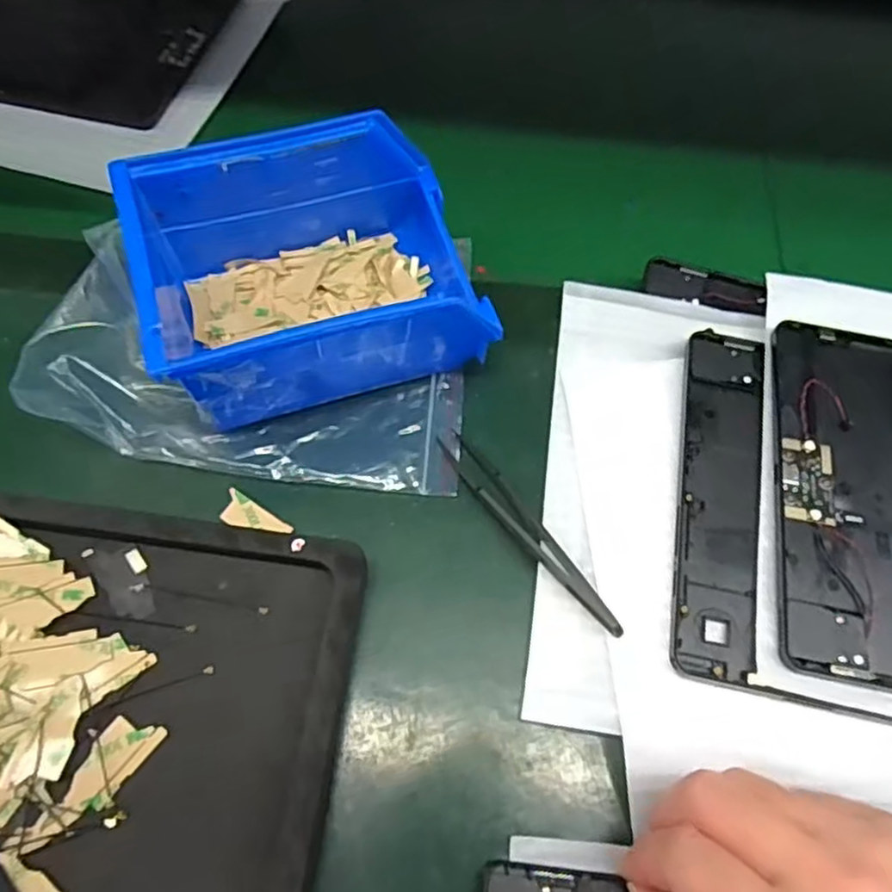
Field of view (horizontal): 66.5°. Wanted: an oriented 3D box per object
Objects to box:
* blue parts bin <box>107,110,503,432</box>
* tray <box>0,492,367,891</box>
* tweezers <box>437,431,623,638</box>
[{"bbox_3d":[-0.061,-0.083,0.311,0.141,0.078,0.123,-19,62,-11],"label":"blue parts bin"},{"bbox_3d":[-0.163,0.095,0.249,0.260,0.024,0.156,7,60,4],"label":"tray"},{"bbox_3d":[0.035,0.034,0.290,0.014,0.009,0.110,-31,67,-18],"label":"tweezers"}]

